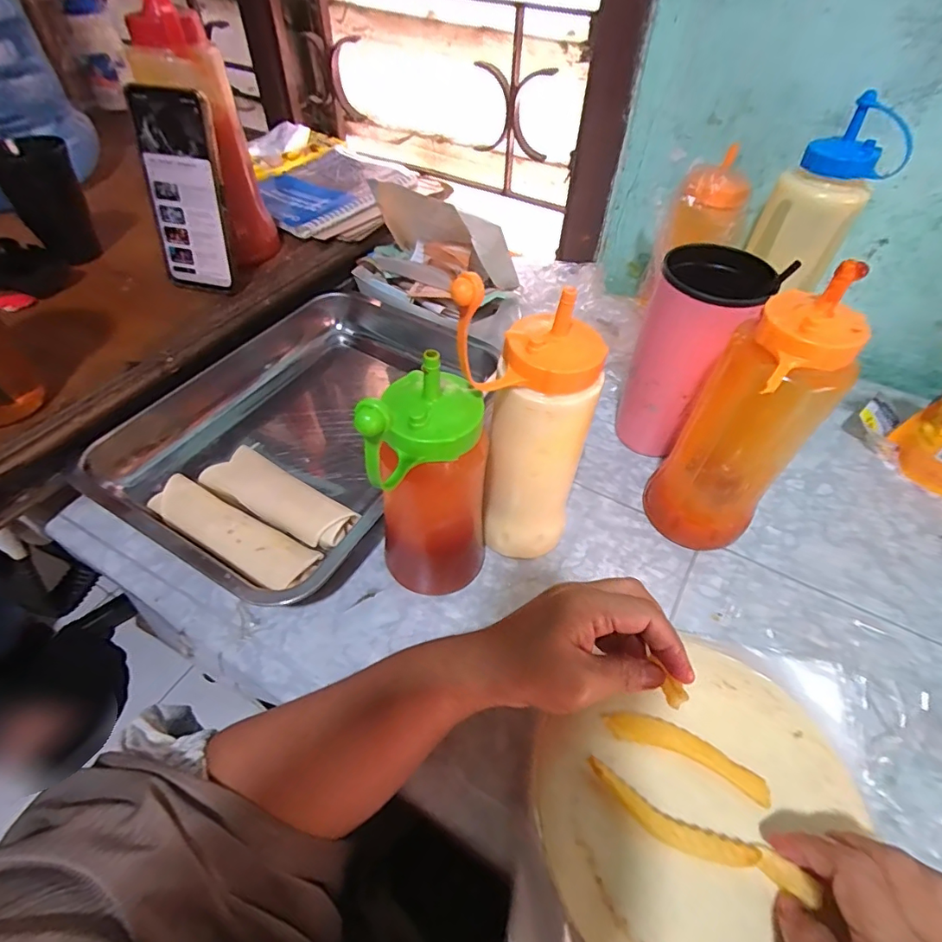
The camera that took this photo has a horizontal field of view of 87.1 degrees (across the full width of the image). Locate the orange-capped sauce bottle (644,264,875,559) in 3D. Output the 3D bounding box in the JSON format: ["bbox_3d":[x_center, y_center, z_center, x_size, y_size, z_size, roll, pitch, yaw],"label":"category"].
[{"bbox_3d":[0.201,-0.022,0.367,0.076,0.216,0.060,3,49,0],"label":"orange-capped sauce bottle"}]

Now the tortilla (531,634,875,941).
[{"bbox_3d":[0.129,0.188,0.290,0.156,0.013,0.185,35,57,25],"label":"tortilla"}]

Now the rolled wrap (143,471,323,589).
[{"bbox_3d":[-0.192,0.054,0.403,0.158,0.032,0.039,25,53,18],"label":"rolled wrap"}]

